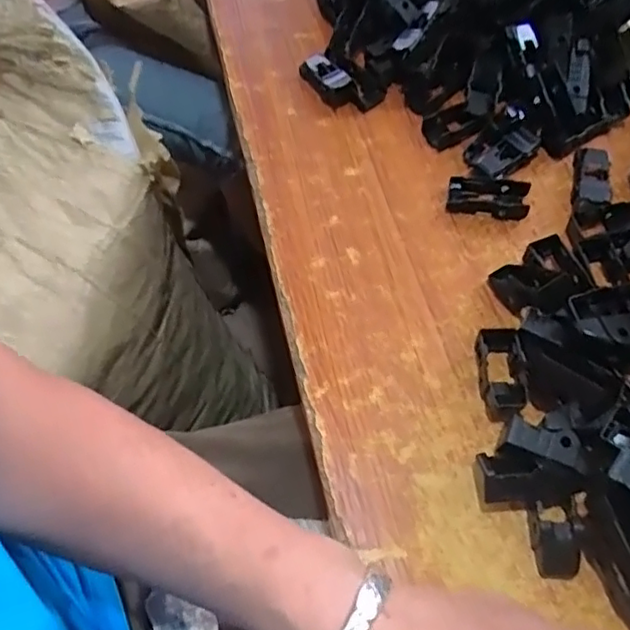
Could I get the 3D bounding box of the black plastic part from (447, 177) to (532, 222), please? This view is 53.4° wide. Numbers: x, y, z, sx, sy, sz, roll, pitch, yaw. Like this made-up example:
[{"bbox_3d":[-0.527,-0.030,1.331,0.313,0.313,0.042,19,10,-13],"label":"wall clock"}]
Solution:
[{"bbox_3d":[0.117,-0.079,0.424,0.053,0.008,0.025,6,60,6],"label":"black plastic part"}]

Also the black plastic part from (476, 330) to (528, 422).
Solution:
[{"bbox_3d":[0.108,0.034,0.358,0.027,0.015,0.050,-2,59,1],"label":"black plastic part"}]

